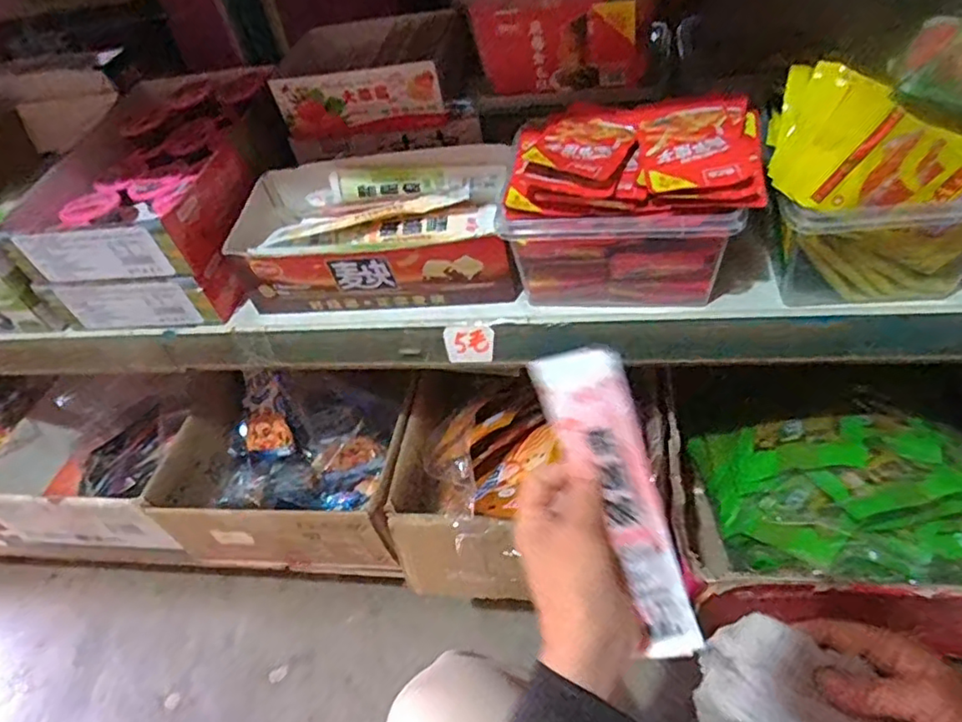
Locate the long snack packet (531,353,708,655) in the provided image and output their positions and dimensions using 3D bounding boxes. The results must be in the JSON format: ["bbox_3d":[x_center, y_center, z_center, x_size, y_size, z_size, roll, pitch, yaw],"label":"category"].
[{"bbox_3d":[0.092,0.088,0.381,0.052,0.200,0.005,-21,1,8],"label":"long snack packet"}]

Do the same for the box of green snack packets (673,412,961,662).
[{"bbox_3d":[0.363,0.161,0.599,0.328,0.167,0.208,-1,47,13],"label":"box of green snack packets"}]

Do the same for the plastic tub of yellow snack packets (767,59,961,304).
[{"bbox_3d":[0.296,-0.127,0.449,0.154,0.163,0.108,0,47,13],"label":"plastic tub of yellow snack packets"}]

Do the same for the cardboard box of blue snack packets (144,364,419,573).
[{"bbox_3d":[-0.226,0.137,0.743,0.293,0.132,0.200,-4,47,10],"label":"cardboard box of blue snack packets"}]

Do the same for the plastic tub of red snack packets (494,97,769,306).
[{"bbox_3d":[0.125,-0.127,0.506,0.193,0.126,0.139,3,48,16],"label":"plastic tub of red snack packets"}]

